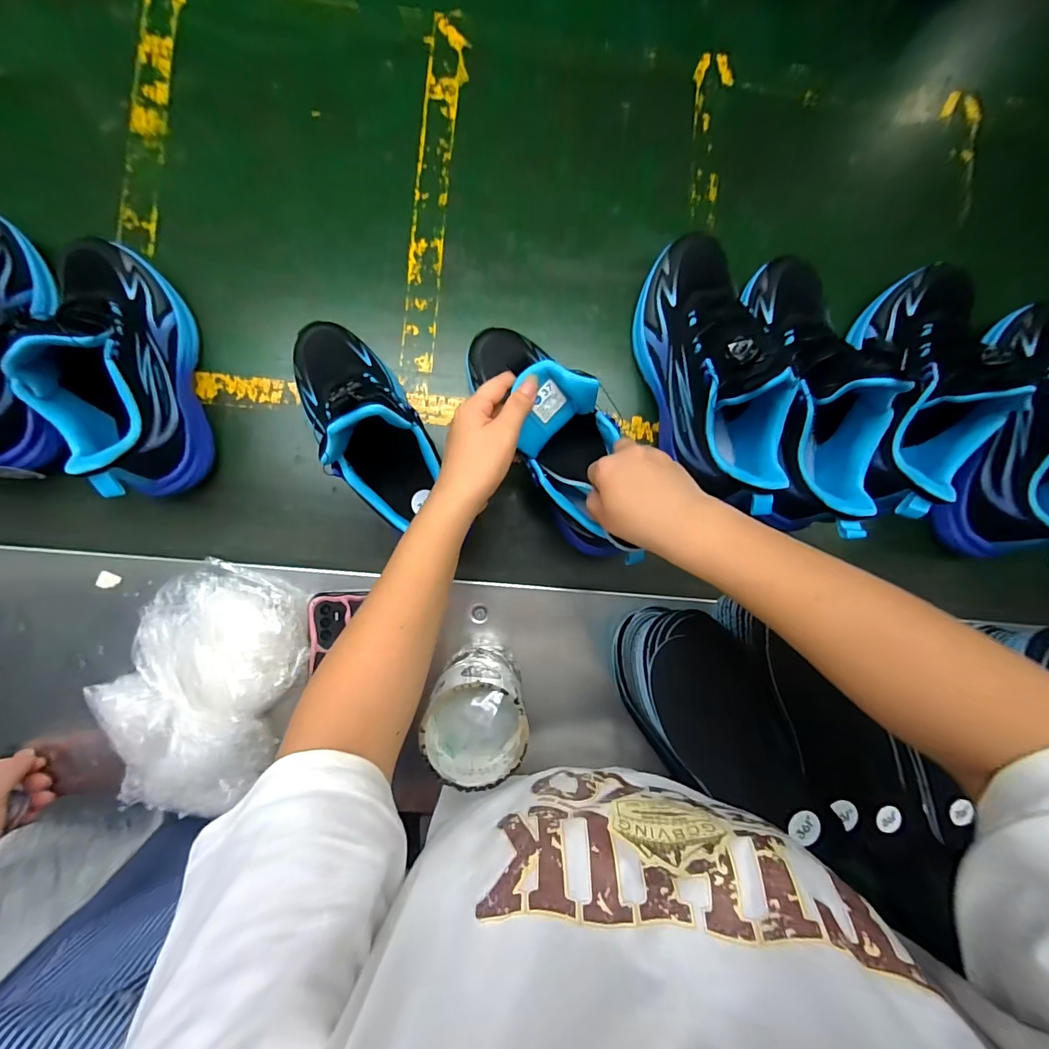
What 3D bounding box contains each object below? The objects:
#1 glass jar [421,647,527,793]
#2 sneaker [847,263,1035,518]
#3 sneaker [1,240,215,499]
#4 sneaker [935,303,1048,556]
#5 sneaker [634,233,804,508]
[{"bbox_3d":[-0.041,0.160,0.386,0.077,0.101,0.083,0,90,-3],"label":"glass jar"},{"bbox_3d":[0.394,-0.137,0.433,0.099,0.125,0.278,12,71,-3],"label":"sneaker"},{"bbox_3d":[-0.371,-0.149,0.406,0.086,0.125,0.250,-11,87,-4],"label":"sneaker"},{"bbox_3d":[0.527,-0.094,0.446,0.082,0.116,0.286,15,85,-2],"label":"sneaker"},{"bbox_3d":[0.182,-0.147,0.425,0.089,0.126,0.274,-12,75,-4],"label":"sneaker"}]

